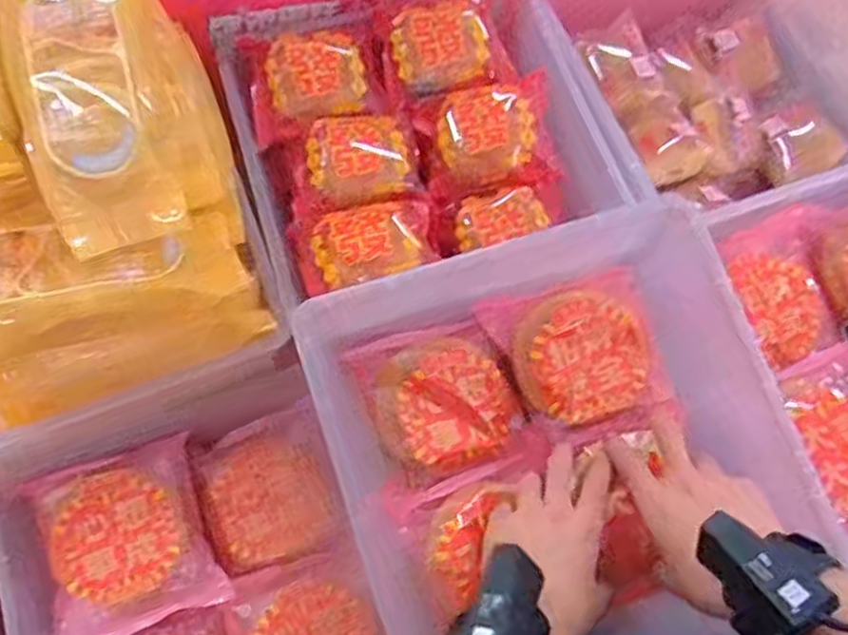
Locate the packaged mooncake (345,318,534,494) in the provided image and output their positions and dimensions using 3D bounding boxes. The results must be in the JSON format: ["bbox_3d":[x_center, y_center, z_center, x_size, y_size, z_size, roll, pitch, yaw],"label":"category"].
[{"bbox_3d":[0.015,0.063,0.571,0.118,0.028,0.117,-24,94,-22],"label":"packaged mooncake"}]

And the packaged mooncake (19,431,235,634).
[{"bbox_3d":[-0.246,0.185,0.596,0.129,0.036,0.141,-20,73,-9],"label":"packaged mooncake"}]

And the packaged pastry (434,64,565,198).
[{"bbox_3d":[0.060,-0.157,0.630,0.104,0.041,0.086,-11,72,-6],"label":"packaged pastry"}]

